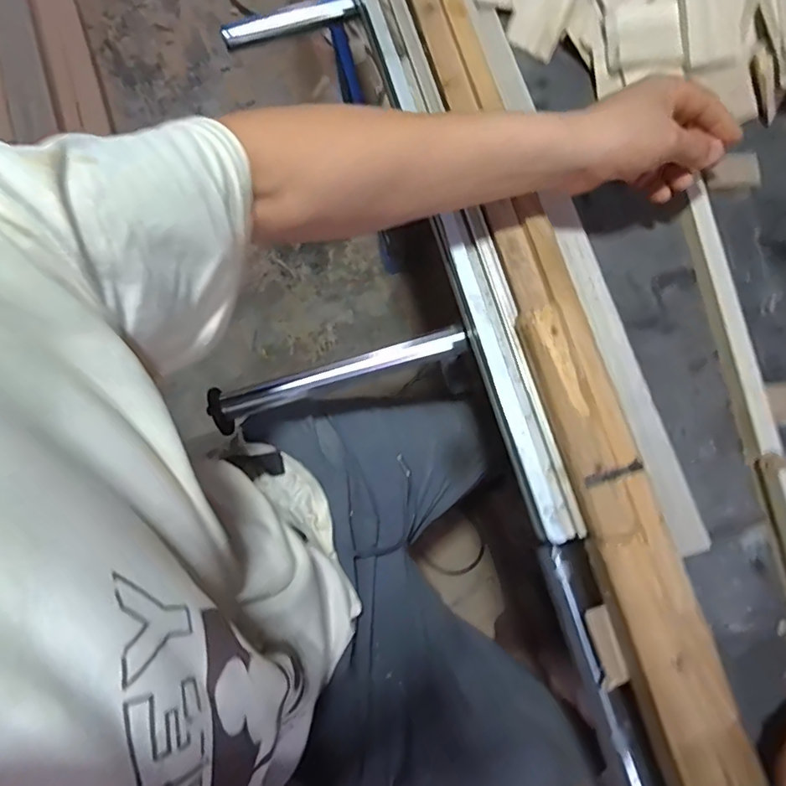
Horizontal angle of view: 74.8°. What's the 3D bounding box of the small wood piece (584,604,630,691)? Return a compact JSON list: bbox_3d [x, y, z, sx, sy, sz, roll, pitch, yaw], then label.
[{"bbox_3d":[0.179,0.213,0.432,0.017,0.021,0.061,-9,63,0],"label":"small wood piece"}]

